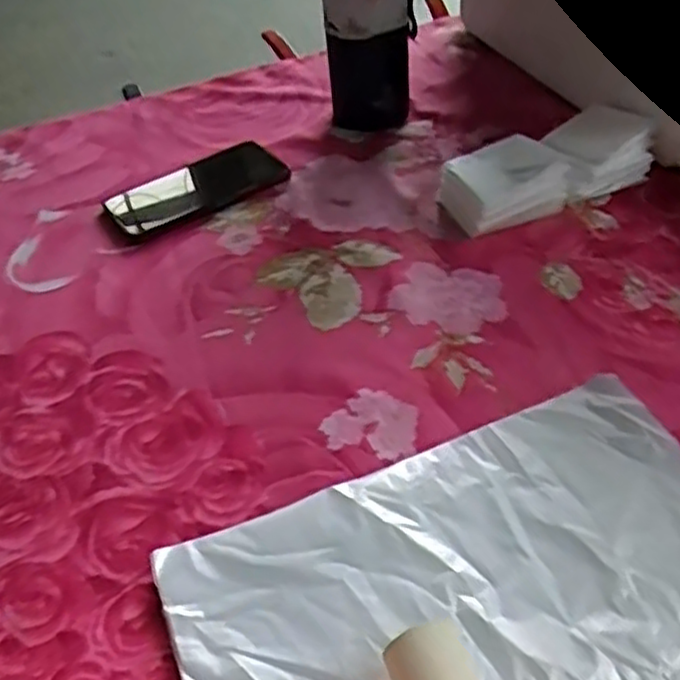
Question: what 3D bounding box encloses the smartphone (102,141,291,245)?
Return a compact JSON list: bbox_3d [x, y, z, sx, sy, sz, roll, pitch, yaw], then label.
[{"bbox_3d":[-0.133,-0.142,0.673,0.160,0.013,0.080,-28,49,-21],"label":"smartphone"}]

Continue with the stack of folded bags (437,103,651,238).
[{"bbox_3d":[0.178,-0.144,0.618,0.182,0.053,0.074,-20,46,-13],"label":"stack of folded bags"}]

